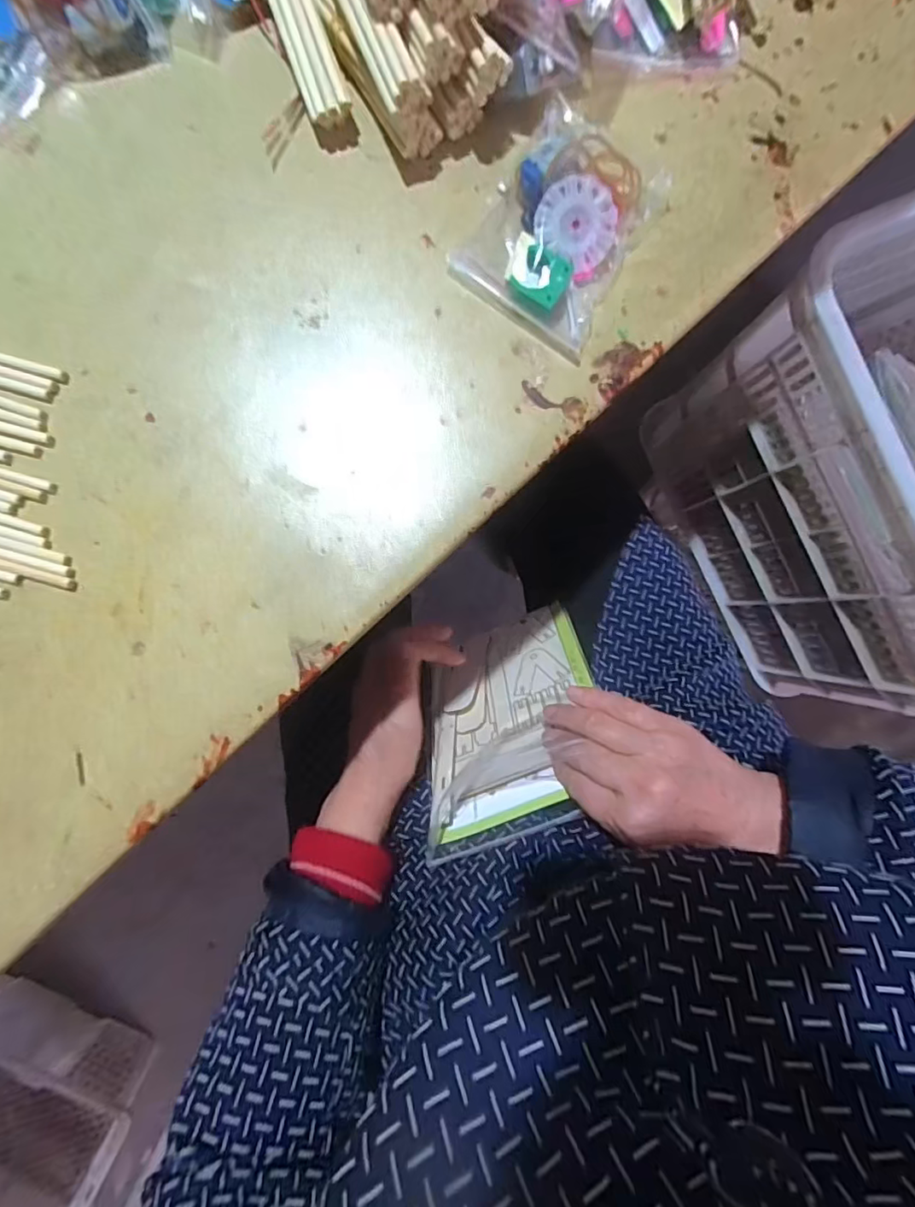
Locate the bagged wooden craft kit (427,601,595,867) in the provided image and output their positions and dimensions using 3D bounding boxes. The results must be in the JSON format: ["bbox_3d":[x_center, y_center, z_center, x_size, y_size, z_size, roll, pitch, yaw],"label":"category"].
[{"bbox_3d":[0.041,0.087,0.439,0.136,0.211,0.013,-20,124,14],"label":"bagged wooden craft kit"}]

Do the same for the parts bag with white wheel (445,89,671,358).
[{"bbox_3d":[0.056,-0.191,0.272,0.079,0.022,0.102,35,85,1],"label":"parts bag with white wheel"}]

